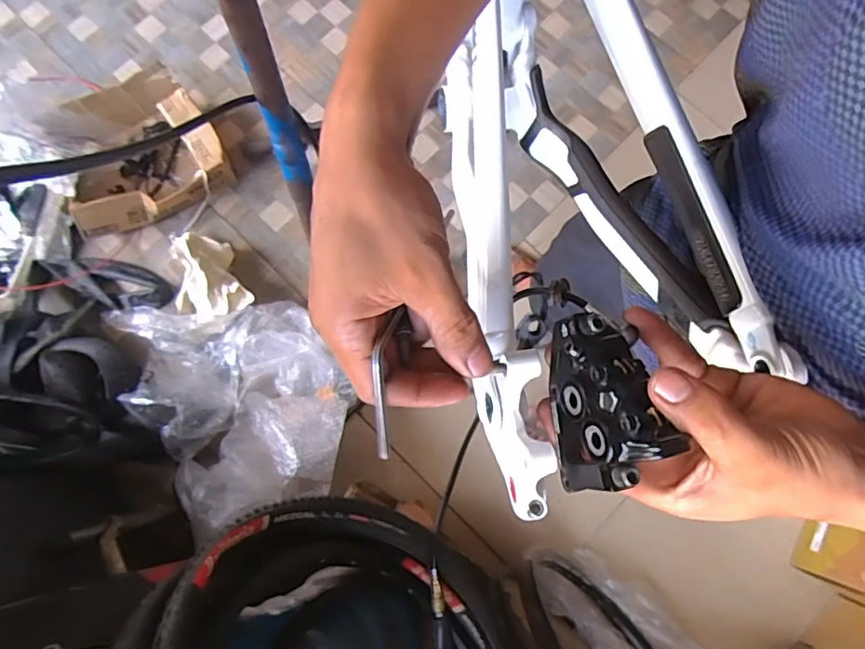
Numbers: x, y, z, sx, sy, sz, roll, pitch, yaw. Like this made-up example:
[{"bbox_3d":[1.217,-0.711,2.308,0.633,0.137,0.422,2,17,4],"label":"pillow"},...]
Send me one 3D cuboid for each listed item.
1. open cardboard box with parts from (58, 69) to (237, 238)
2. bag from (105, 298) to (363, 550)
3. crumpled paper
[{"bbox_3d":[-0.729,-0.419,1.365,0.378,0.151,0.332,-26,78,-6],"label":"open cardboard box with parts"},{"bbox_3d":[-0.423,0.147,1.213,0.417,0.175,0.518,-19,79,-4],"label":"bag"},{"bbox_3d":[-0.542,-0.103,1.308,0.177,0.119,0.225,-29,79,-6],"label":"crumpled paper"}]

